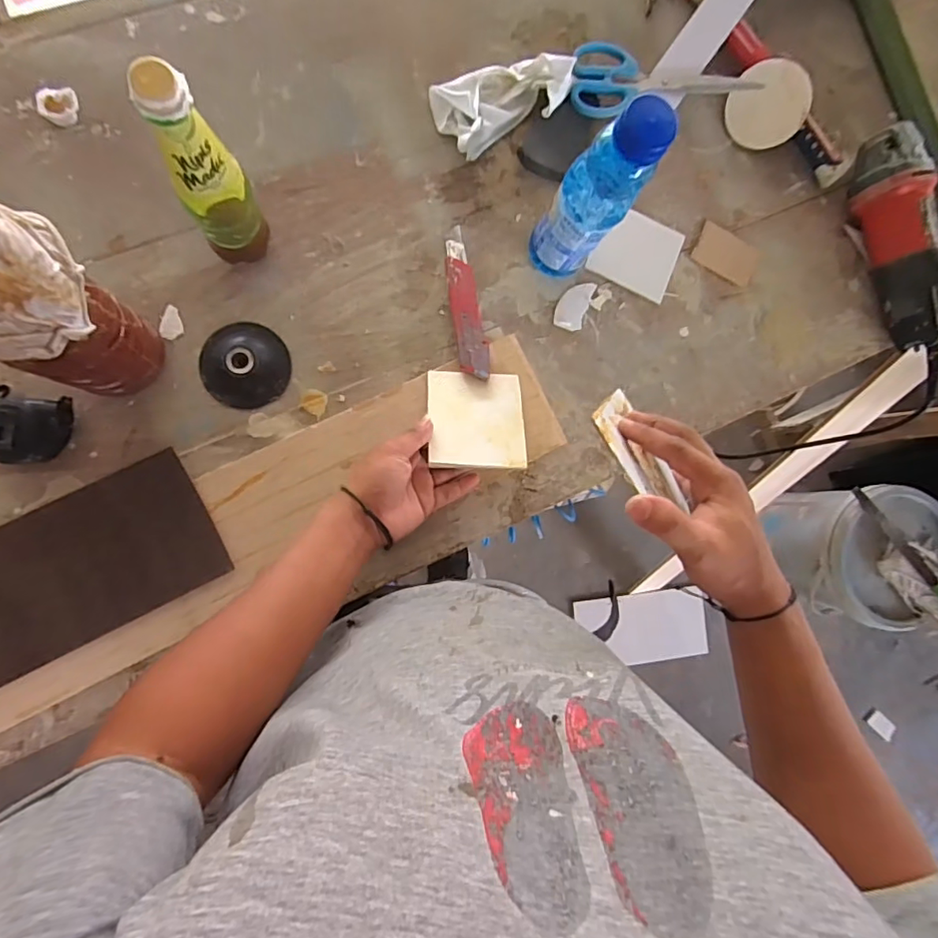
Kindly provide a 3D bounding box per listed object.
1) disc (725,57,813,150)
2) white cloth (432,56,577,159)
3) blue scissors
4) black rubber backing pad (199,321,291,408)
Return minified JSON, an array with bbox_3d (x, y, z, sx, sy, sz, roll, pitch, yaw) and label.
[{"bbox_3d":[0.335,-0.408,0.598,0.083,0.010,0.082,8,115,15],"label":"disc"},{"bbox_3d":[0.038,-0.390,0.559,0.149,0.033,0.079,-25,90,-10],"label":"white cloth"},{"bbox_3d":[0.208,-0.428,0.577,0.207,0.015,0.075,-15,90,-8],"label":"blue scissors"},{"bbox_3d":[-0.219,-0.103,0.516,0.083,0.024,0.081,40,81,-5],"label":"black rubber backing pad"}]

